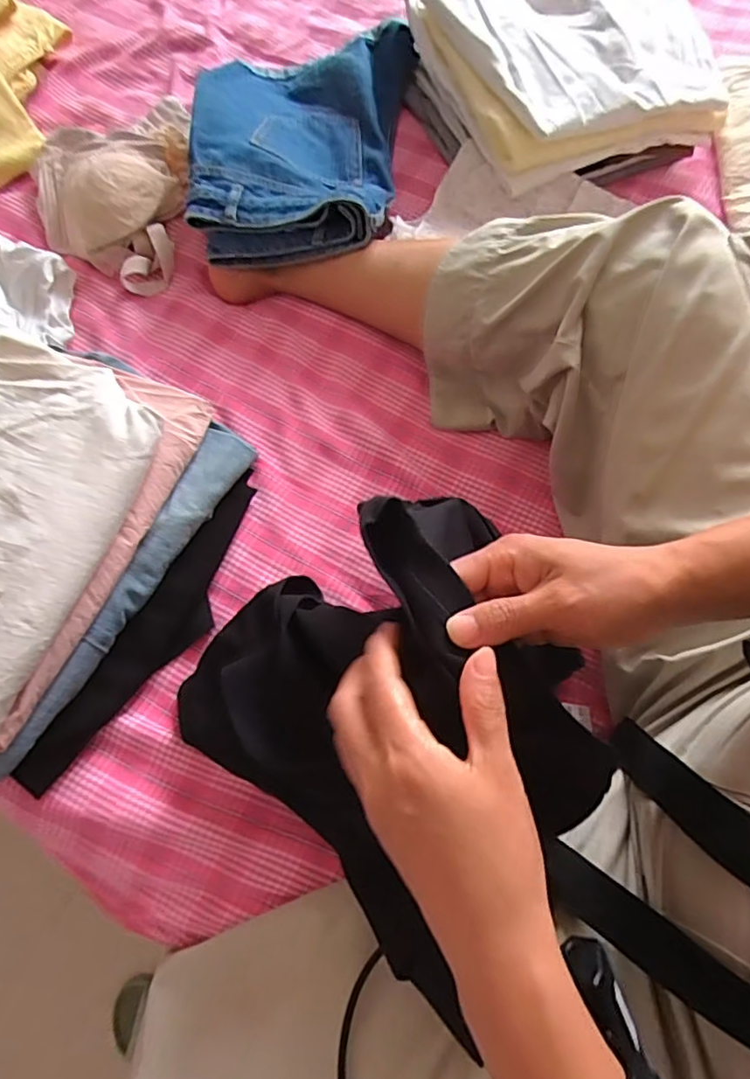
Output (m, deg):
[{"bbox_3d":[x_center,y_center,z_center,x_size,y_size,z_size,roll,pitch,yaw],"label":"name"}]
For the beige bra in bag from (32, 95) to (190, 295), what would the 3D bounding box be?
[{"bbox_3d":[-0.295,-0.399,0.651,0.178,0.056,0.261,-14,71,-2],"label":"beige bra in bag"}]

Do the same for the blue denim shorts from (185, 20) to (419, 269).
[{"bbox_3d":[-0.082,-0.454,0.651,0.217,0.077,0.363,7,71,5],"label":"blue denim shorts"}]

